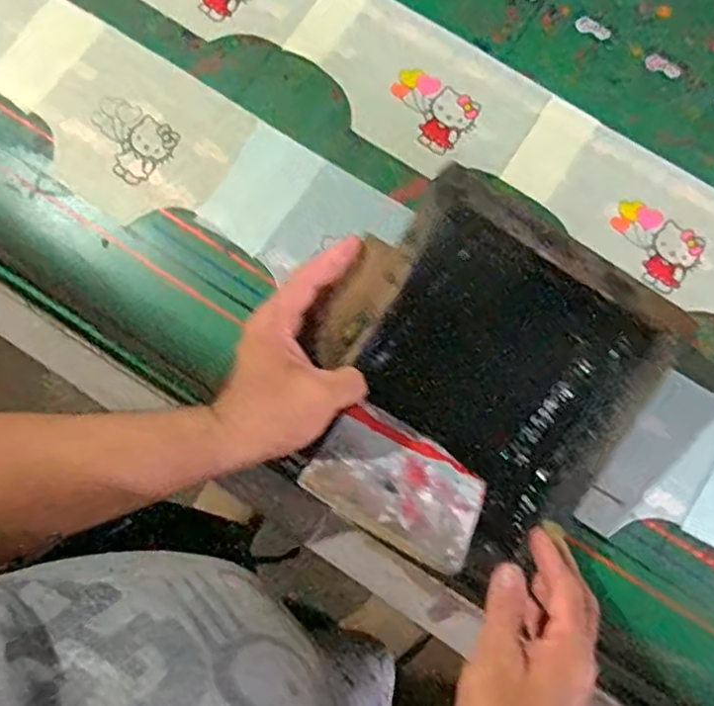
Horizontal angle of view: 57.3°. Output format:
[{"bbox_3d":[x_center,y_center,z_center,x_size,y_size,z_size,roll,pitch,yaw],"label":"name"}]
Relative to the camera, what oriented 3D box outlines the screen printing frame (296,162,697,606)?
[{"bbox_3d":[0.089,0.023,0.498,0.233,0.075,0.262,35,86,-7],"label":"screen printing frame"}]

